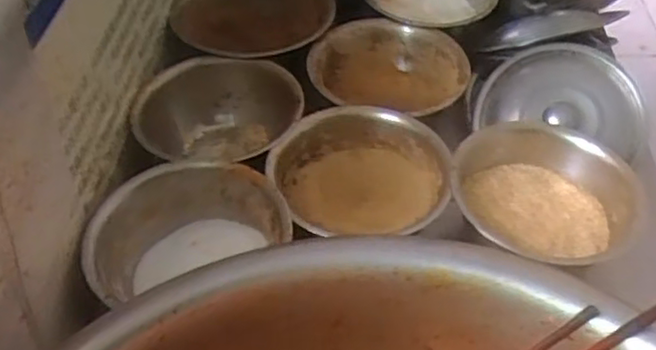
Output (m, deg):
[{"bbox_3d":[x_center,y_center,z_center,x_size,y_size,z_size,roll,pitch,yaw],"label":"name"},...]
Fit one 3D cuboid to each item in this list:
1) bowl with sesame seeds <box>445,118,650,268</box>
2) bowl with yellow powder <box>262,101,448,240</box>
[{"bbox_3d":[0.211,0.021,0.674,0.180,0.060,0.153,-14,46,-14],"label":"bowl with sesame seeds"},{"bbox_3d":[0.032,0.005,0.694,0.173,0.062,0.171,0,44,0],"label":"bowl with yellow powder"}]

